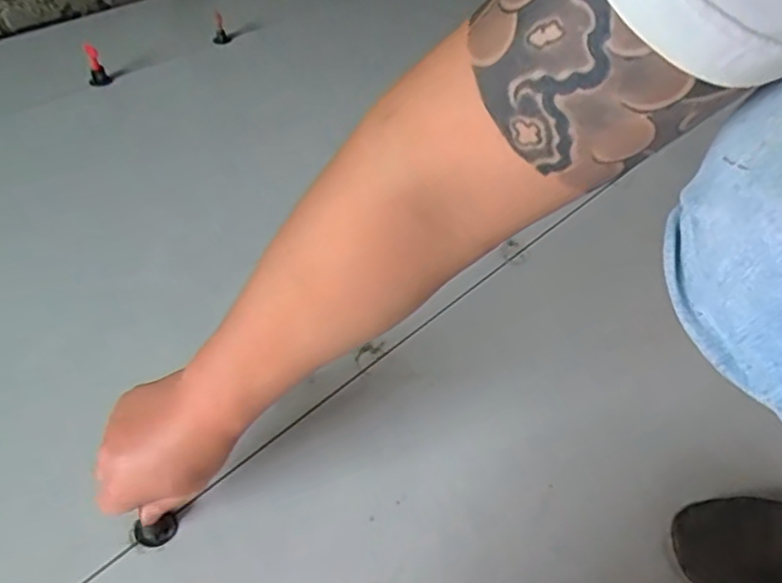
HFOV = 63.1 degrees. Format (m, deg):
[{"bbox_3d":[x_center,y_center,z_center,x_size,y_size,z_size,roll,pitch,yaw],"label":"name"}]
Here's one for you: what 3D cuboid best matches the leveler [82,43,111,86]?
[{"bbox_3d":[-0.519,-0.399,1.118,0.034,0.039,0.071,-16,74,-17],"label":"leveler"}]

